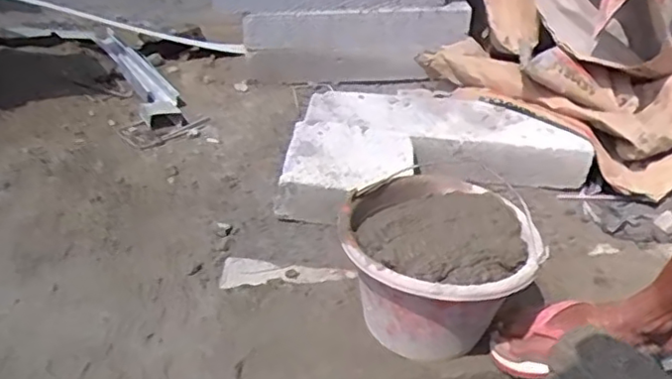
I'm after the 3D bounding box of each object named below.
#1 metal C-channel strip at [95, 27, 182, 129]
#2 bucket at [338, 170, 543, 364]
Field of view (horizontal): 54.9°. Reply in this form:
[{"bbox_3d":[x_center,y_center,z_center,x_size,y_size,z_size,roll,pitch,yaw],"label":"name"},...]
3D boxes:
[{"bbox_3d":[-0.509,-0.301,1.691,0.111,0.072,0.477,-16,37,-26],"label":"metal C-channel strip"},{"bbox_3d":[0.124,0.109,0.848,0.231,0.154,0.226,2,33,-1],"label":"bucket"}]

